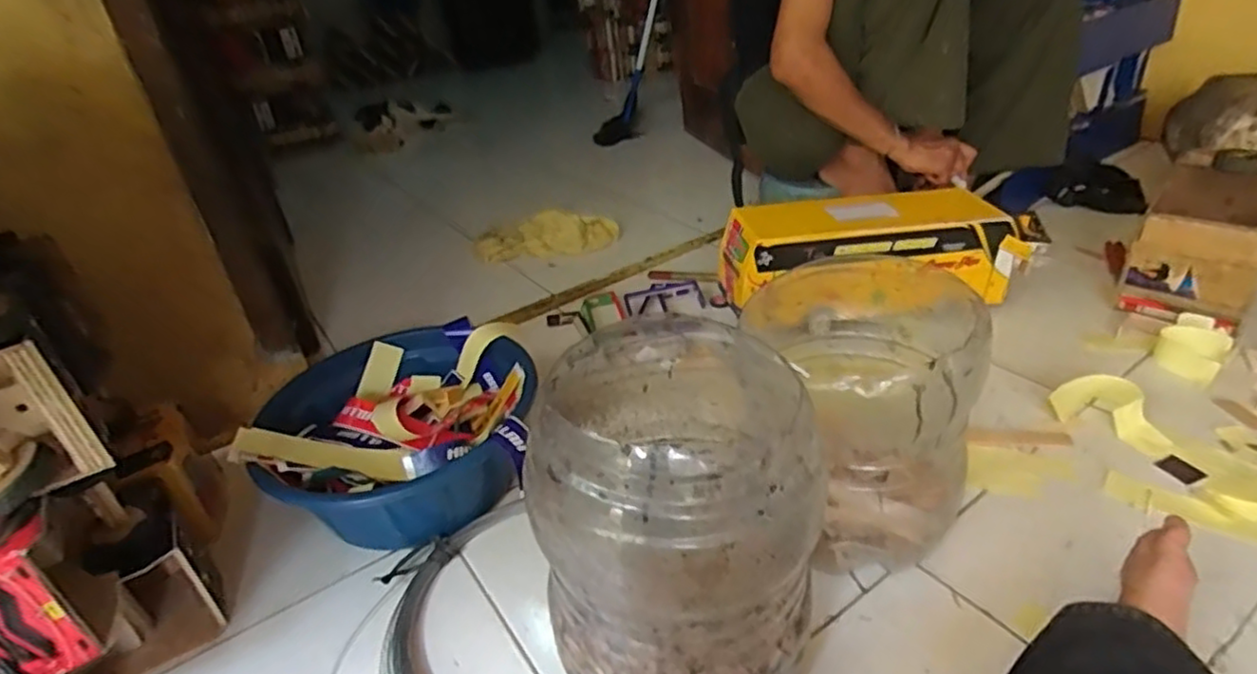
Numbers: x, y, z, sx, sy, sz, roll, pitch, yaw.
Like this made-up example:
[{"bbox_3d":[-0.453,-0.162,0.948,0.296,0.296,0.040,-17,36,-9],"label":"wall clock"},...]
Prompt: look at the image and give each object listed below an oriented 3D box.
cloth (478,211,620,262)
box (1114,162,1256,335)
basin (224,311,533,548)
[{"bbox_3d":[-0.182,-0.227,1.511,0.319,0.063,0.116,-6,33,3],"label":"cloth"},{"bbox_3d":[0.901,-0.139,1.055,0.164,0.188,0.188,24,45,39],"label":"box"},{"bbox_3d":[-0.307,0.135,0.908,0.352,0.139,0.343,-8,33,-1],"label":"basin"}]

